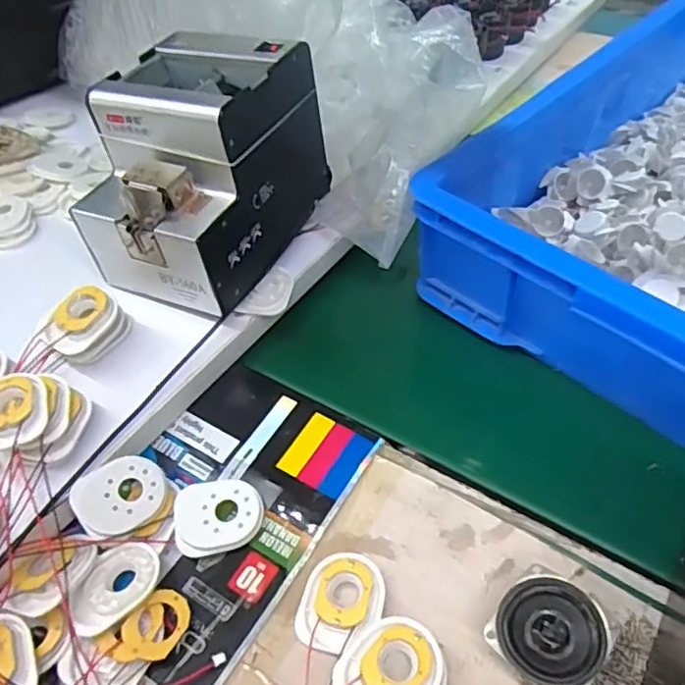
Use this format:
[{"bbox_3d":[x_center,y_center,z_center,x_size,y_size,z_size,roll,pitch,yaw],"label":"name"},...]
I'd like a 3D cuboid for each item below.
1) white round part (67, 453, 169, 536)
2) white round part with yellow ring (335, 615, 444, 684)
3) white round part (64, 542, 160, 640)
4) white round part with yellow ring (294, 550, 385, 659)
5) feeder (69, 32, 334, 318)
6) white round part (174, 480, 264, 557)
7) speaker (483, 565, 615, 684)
[{"bbox_3d":[-0.147,0.101,0.404,0.057,0.011,0.046,-29,81,-27],"label":"white round part"},{"bbox_3d":[0.027,0.180,0.336,0.050,0.012,0.058,31,58,27],"label":"white round part with yellow ring"},{"bbox_3d":[-0.139,0.149,0.373,0.042,0.006,0.059,21,53,21],"label":"white round part"},{"bbox_3d":[-0.001,0.155,0.367,0.047,0.008,0.059,16,52,17],"label":"white round part with yellow ring"},{"bbox_3d":[-0.115,-0.144,0.501,0.138,0.136,0.183,18,52,18],"label":"feeder"},{"bbox_3d":[-0.082,0.115,0.406,0.057,0.013,0.046,-10,49,-5],"label":"white round part"},{"bbox_3d":[0.113,0.162,0.336,0.055,0.033,0.053,33,58,28],"label":"speaker"}]

